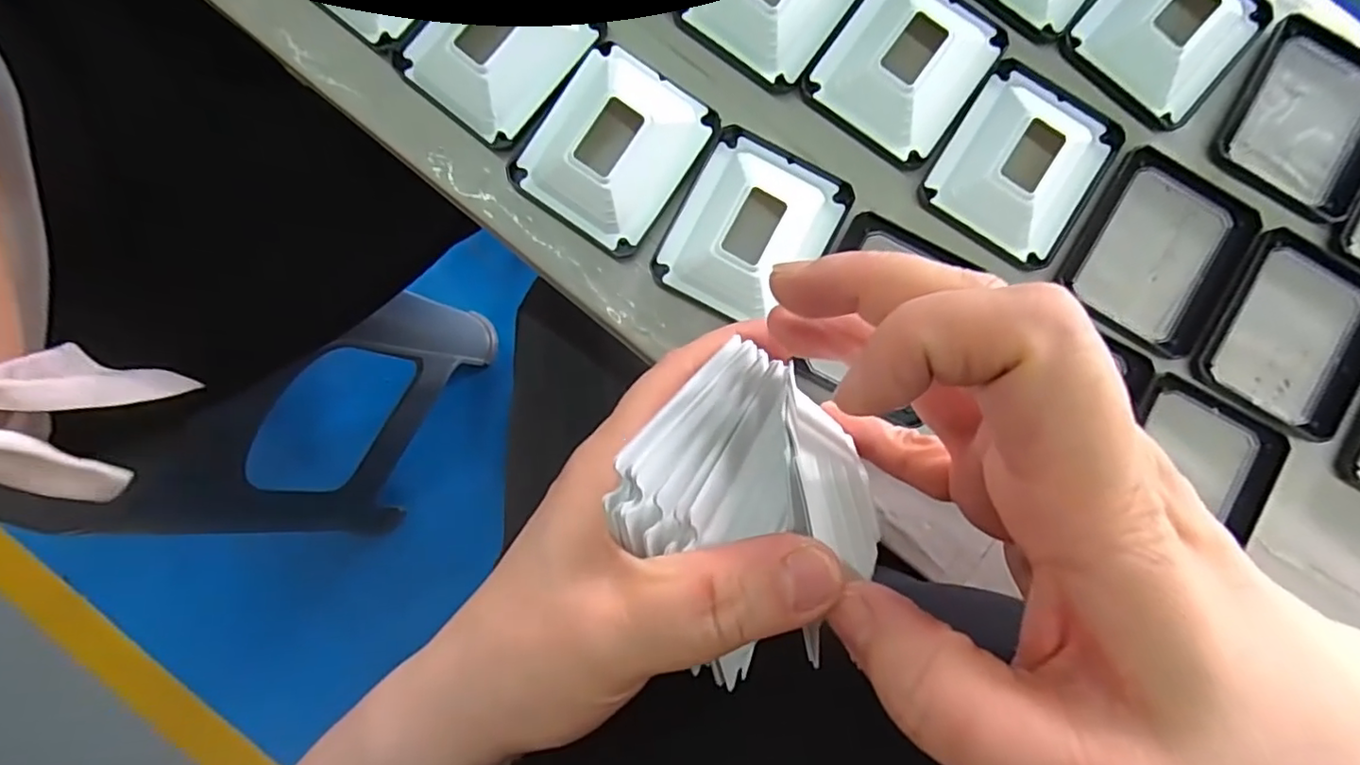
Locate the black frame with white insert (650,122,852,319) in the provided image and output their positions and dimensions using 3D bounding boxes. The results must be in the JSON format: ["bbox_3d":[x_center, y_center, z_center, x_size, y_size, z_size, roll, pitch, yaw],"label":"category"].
[{"bbox_3d":[0.033,-0.069,0.272,0.066,0.017,0.081,28,85,-1],"label":"black frame with white insert"}]

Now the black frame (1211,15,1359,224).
[{"bbox_3d":[0.292,-0.123,0.282,0.066,0.011,0.084,29,85,0],"label":"black frame"}]

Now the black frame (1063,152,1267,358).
[{"bbox_3d":[0.219,-0.059,0.278,0.068,0.006,0.085,31,85,0],"label":"black frame"}]

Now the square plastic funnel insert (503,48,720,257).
[{"bbox_3d":[-0.028,-0.106,0.271,0.068,0.018,0.078,35,85,0],"label":"square plastic funnel insert"}]

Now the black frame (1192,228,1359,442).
[{"bbox_3d":[0.281,-0.022,0.278,0.073,0.007,0.085,32,85,0],"label":"black frame"}]

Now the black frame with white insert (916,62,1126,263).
[{"bbox_3d":[0.157,-0.101,0.277,0.068,0.013,0.082,34,85,0],"label":"black frame with white insert"}]

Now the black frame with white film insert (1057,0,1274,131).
[{"bbox_3d":[0.228,-0.165,0.282,0.069,0.015,0.083,43,85,1],"label":"black frame with white film insert"}]

